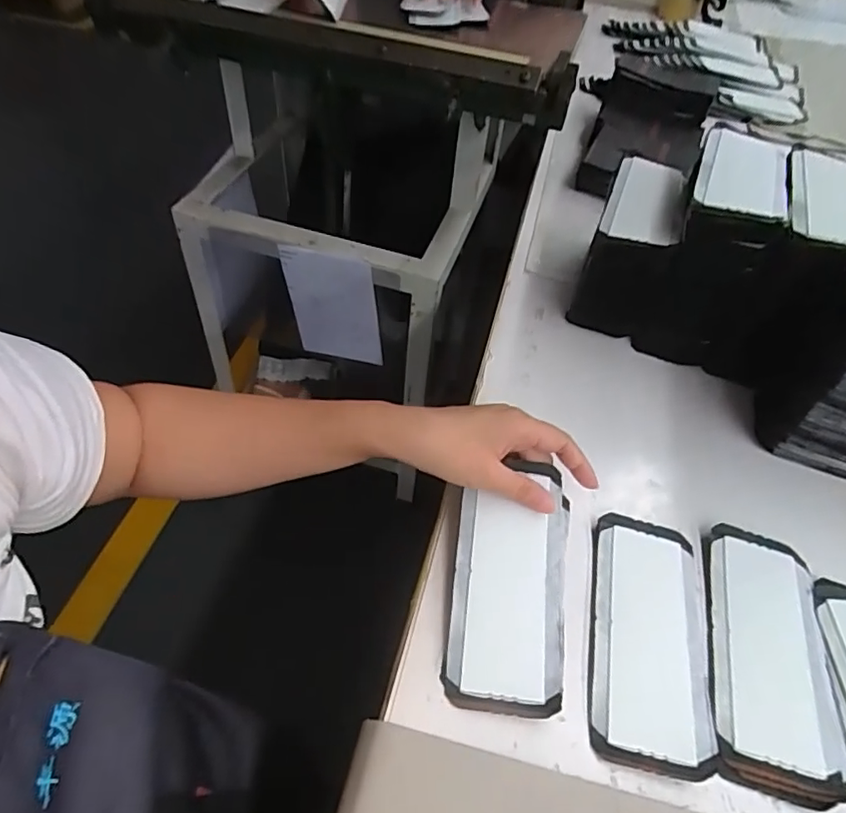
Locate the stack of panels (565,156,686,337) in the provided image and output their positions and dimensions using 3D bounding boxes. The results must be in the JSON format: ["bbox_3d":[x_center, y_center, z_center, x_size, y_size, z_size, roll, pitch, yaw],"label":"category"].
[{"bbox_3d":[0.211,-0.160,0.582,0.076,0.118,0.143,17,50,9],"label":"stack of panels"}]

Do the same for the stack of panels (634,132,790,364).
[{"bbox_3d":[0.281,-0.160,0.551,0.080,0.163,0.164,22,51,13],"label":"stack of panels"}]

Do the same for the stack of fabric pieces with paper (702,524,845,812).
[{"bbox_3d":[0.236,0.165,0.385,0.075,0.008,0.171,13,49,6],"label":"stack of fabric pieces with paper"}]

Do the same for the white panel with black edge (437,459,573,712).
[{"bbox_3d":[0.061,0.117,0.388,0.078,0.013,0.163,9,61,-2],"label":"white panel with black edge"}]

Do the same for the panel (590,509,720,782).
[{"bbox_3d":[0.155,0.153,0.386,0.078,0.009,0.163,11,49,4],"label":"panel"}]

